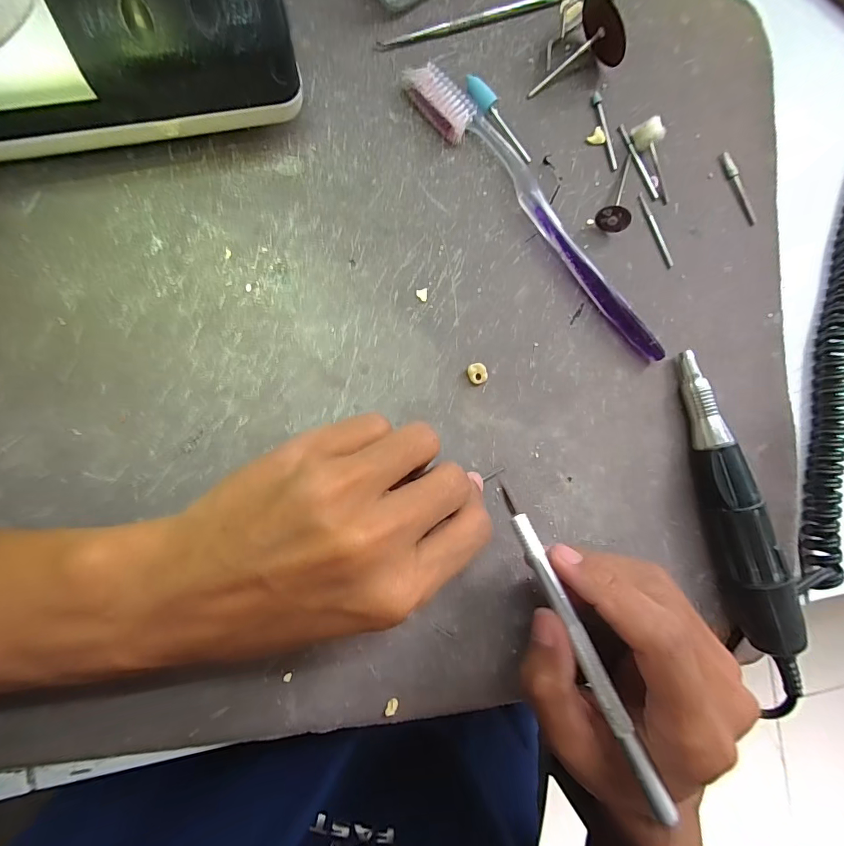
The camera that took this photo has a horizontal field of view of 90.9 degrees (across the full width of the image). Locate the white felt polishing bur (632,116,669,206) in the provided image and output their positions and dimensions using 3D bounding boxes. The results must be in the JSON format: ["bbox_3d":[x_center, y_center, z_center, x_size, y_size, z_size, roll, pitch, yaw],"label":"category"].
[{"bbox_3d":[0.129,-0.143,0.227,0.012,0.011,0.042,-32,108,-8],"label":"white felt polishing bur"}]

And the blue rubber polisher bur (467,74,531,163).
[{"bbox_3d":[0.040,-0.156,0.214,0.049,0.009,0.010,44,83,-5],"label":"blue rubber polisher bur"}]

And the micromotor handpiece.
[{"bbox_3d":[0.163,0.058,0.216,0.021,0.029,0.188,-15,90,-9],"label":"micromotor handpiece"}]

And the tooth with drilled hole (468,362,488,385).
[{"bbox_3d":[0.028,-0.025,0.211,0.010,0.005,0.010,0,88,-8],"label":"tooth with drilled hole"}]

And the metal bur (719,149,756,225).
[{"bbox_3d":[0.182,-0.135,0.237,0.006,0.004,0.043,-25,92,-9],"label":"metal bur"}]

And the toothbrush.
[{"bbox_3d":[0.065,-0.108,0.215,0.025,0.013,0.187,-45,94,-8],"label":"toothbrush"}]

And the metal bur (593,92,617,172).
[{"bbox_3d":[0.101,-0.159,0.226,0.005,0.004,0.042,-16,90,-9],"label":"metal bur"}]

